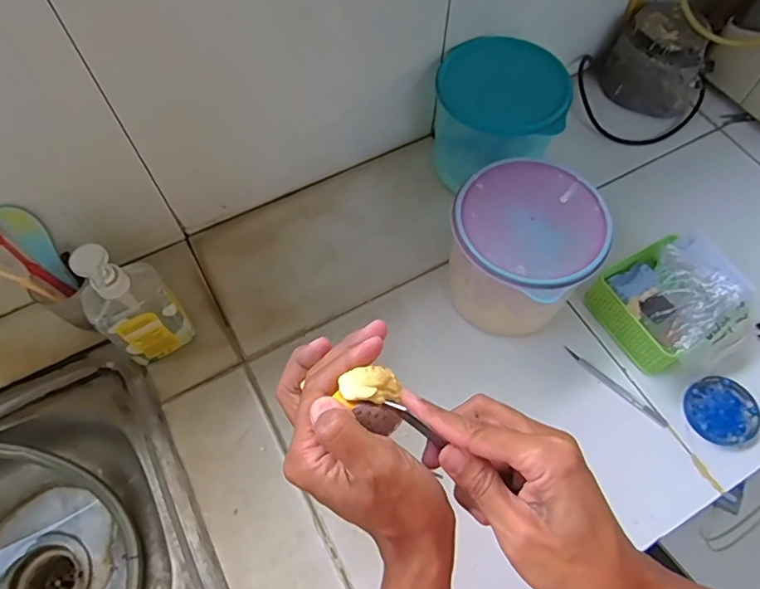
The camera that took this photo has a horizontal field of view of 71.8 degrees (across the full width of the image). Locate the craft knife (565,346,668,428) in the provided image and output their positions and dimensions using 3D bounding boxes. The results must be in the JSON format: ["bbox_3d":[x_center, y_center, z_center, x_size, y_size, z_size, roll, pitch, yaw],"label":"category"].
[{"bbox_3d":[0.283,0.110,0.632,0.138,0.004,0.012,40,69,18],"label":"craft knife"}]

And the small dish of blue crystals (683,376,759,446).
[{"bbox_3d":[0.399,0.136,0.614,0.078,0.013,0.077,0,63,0],"label":"small dish of blue crystals"}]

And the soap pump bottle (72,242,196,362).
[{"bbox_3d":[-0.267,0.014,0.573,0.083,0.197,0.057,-39,69,-18],"label":"soap pump bottle"}]

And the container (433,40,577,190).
[{"bbox_3d":[0.153,-0.220,0.700,0.172,0.149,0.159,17,64,8],"label":"container"}]

